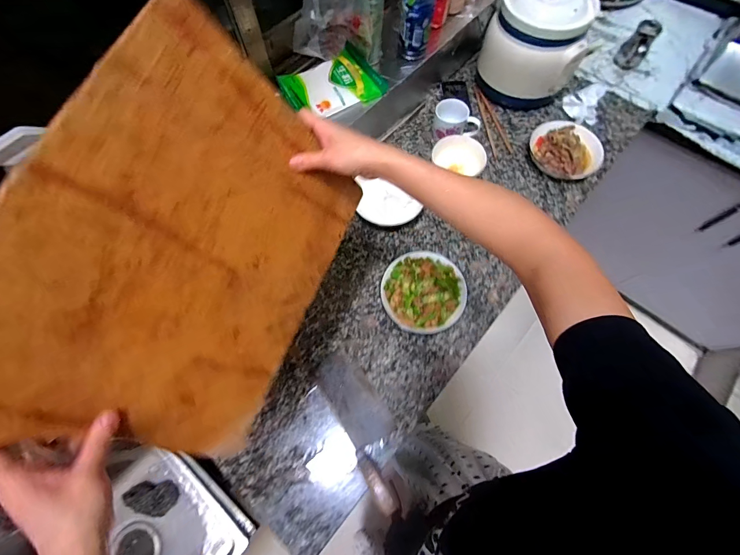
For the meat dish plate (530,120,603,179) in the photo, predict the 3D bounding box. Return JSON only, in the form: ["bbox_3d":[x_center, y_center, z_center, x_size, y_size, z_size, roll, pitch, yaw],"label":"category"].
[{"bbox_3d":[0.484,-0.323,0.803,0.172,0.044,0.175,0,68,1],"label":"meat dish plate"}]

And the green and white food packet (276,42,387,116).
[{"bbox_3d":[-0.082,-0.432,0.719,0.210,0.028,0.138,-30,87,-12],"label":"green and white food packet"}]

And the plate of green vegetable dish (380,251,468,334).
[{"bbox_3d":[0.109,0.026,0.668,0.163,0.061,0.169,0,68,1],"label":"plate of green vegetable dish"}]

